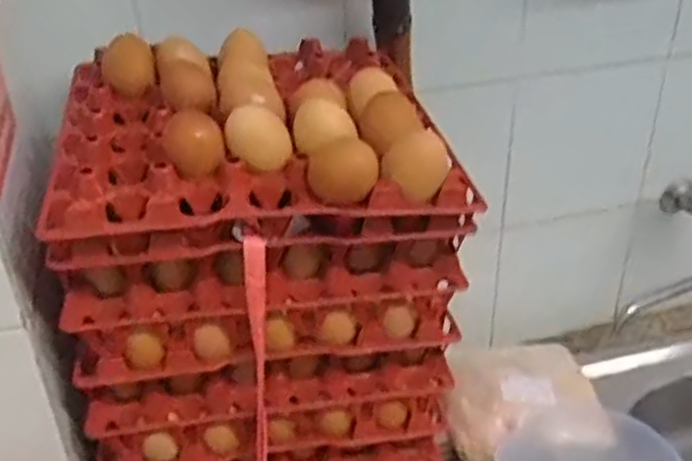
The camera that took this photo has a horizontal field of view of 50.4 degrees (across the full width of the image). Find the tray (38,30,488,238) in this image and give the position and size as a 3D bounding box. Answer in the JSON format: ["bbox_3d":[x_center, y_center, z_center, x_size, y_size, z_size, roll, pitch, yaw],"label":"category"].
[{"bbox_3d":[-0.072,-0.091,0.565,0.275,0.061,0.264,-8,33,-9],"label":"tray"}]

